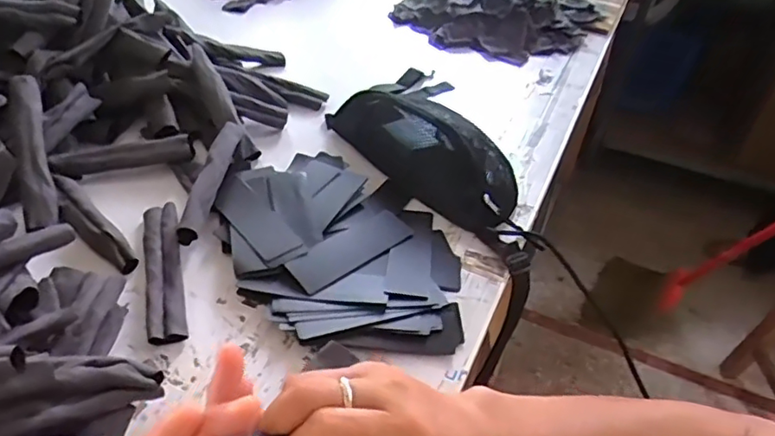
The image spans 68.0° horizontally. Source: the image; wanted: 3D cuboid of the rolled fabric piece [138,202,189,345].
[{"bbox_3d":[-0.230,0.051,0.582,0.040,0.015,0.182,-9,43,-16],"label":"rolled fabric piece"}]

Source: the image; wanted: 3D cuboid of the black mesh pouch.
[{"bbox_3d":[0.061,-0.111,0.744,0.151,0.068,0.294,-31,52,-34],"label":"black mesh pouch"}]

